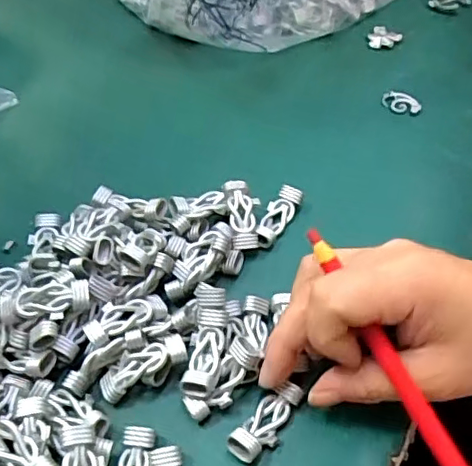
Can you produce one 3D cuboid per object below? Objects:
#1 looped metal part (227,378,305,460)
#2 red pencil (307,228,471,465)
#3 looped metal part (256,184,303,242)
[{"bbox_3d":[0.014,0.089,0.275,0.015,0.012,0.044,31,59,24],"label":"looped metal part"},{"bbox_3d":[0.072,0.064,0.244,0.010,0.013,0.154,-27,75,-18],"label":"red pencil"},{"bbox_3d":[0.024,-0.011,0.355,0.016,0.013,0.040,27,57,21],"label":"looped metal part"}]

